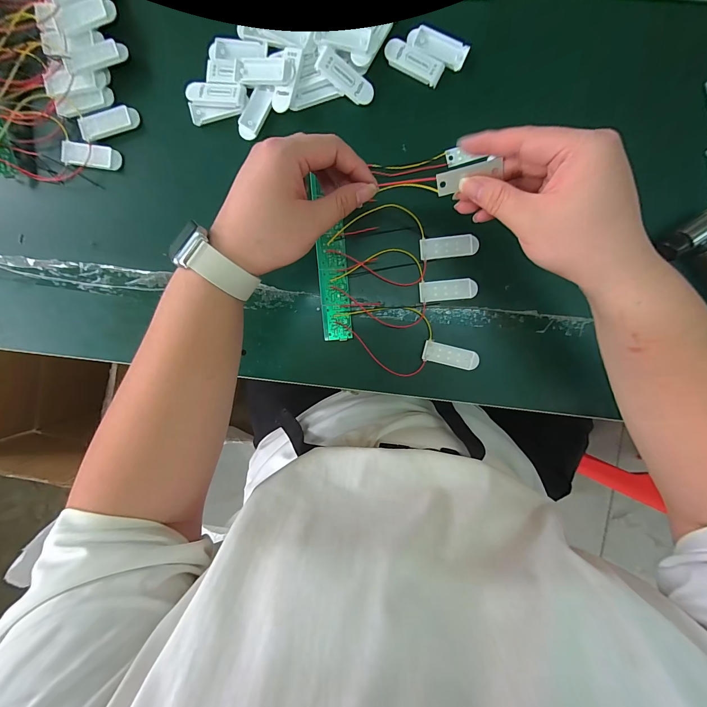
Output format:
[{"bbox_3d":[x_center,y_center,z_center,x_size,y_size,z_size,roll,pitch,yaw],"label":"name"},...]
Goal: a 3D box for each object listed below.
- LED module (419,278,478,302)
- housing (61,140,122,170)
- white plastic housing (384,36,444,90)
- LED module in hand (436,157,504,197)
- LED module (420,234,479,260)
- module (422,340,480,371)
[{"bbox_3d":[0.096,-0.064,0.325,0.057,0.005,0.020,-5,97,3],"label":"LED module"},{"bbox_3d":[-0.269,-0.202,0.327,0.059,0.006,0.022,10,97,1],"label":"housing"},{"bbox_3d":[0.057,-0.277,0.304,0.058,0.005,0.023,26,97,-1],"label":"white plastic housing"},{"bbox_3d":[0.086,-0.132,0.240,0.044,0.005,0.016,-6,122,21],"label":"LED module in hand"},{"bbox_3d":[0.095,-0.107,0.319,0.056,0.004,0.020,-5,97,3],"label":"LED module"},{"bbox_3d":[0.101,0.002,0.331,0.056,0.004,0.021,13,97,1],"label":"module"}]

